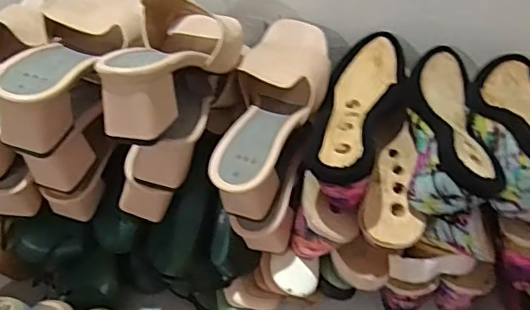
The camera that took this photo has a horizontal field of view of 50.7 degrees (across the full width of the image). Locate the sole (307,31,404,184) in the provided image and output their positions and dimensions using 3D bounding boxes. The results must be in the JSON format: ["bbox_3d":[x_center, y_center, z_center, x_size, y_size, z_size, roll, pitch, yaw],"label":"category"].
[{"bbox_3d":[0.098,-0.050,0.571,0.074,0.046,0.229,10,46,10],"label":"sole"}]

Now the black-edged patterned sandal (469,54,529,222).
[{"bbox_3d":[0.264,-0.037,0.540,0.103,0.095,0.222,3,48,4],"label":"black-edged patterned sandal"}]

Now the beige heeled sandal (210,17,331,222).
[{"bbox_3d":[0.014,-0.049,0.576,0.083,0.082,0.233,10,46,10],"label":"beige heeled sandal"}]

